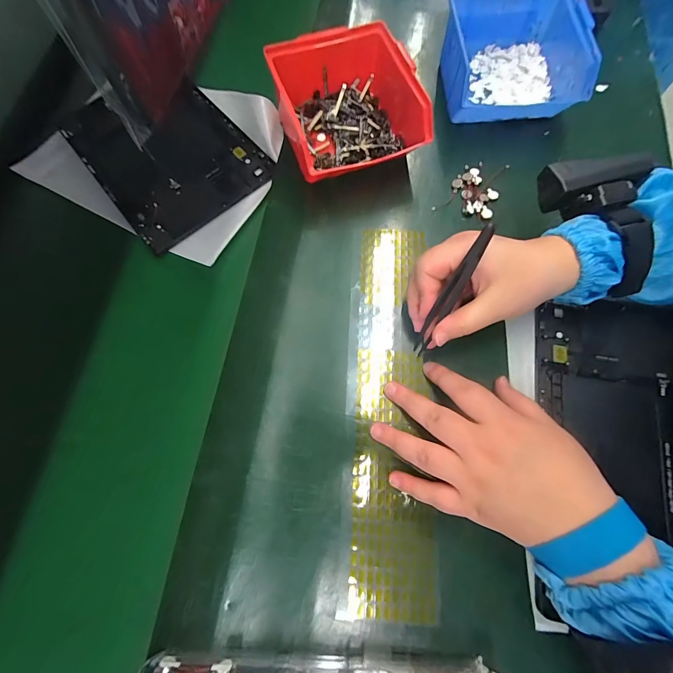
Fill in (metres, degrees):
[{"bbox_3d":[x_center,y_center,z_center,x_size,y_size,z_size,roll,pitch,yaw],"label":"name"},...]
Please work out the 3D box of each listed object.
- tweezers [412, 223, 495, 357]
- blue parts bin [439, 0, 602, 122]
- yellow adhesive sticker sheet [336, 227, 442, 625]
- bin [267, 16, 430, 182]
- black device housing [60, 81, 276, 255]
[{"bbox_3d":[0.085,-0.030,0.263,0.011,0.115,0.014,32,42,12],"label":"tweezers"},{"bbox_3d":[0.177,-0.282,0.362,0.120,0.064,0.128,0,71,3],"label":"blue parts bin"},{"bbox_3d":[0.044,0.045,0.287,0.067,0.005,0.306,3,71,1],"label":"yellow adhesive sticker sheet"},{"bbox_3d":[0.015,-0.218,0.344,0.132,0.070,0.131,-17,72,-3],"label":"bin"},{"bbox_3d":[-0.186,-0.202,0.386,0.151,0.009,0.215,-39,74,-10],"label":"black device housing"}]

